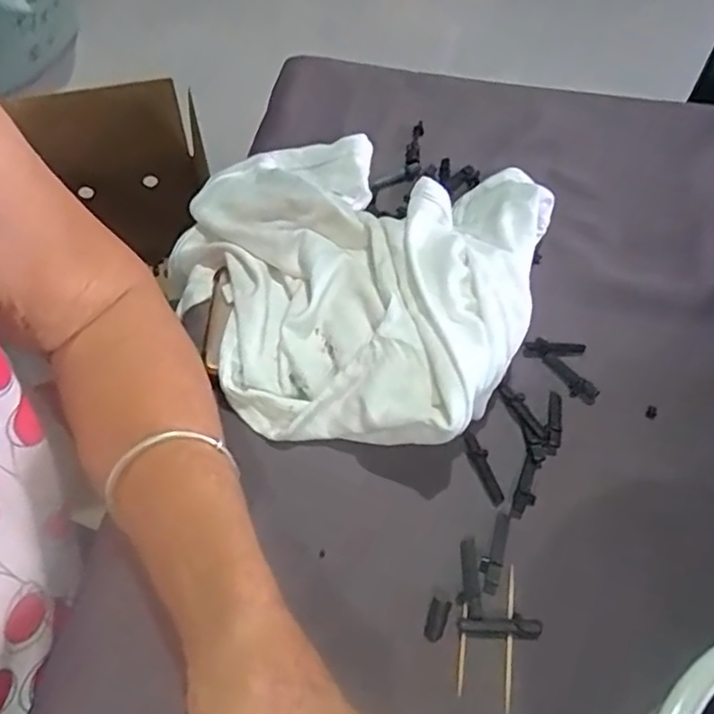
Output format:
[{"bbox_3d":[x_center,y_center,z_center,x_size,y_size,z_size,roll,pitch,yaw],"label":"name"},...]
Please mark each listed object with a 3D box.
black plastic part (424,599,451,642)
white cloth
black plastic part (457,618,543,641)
[{"bbox_3d":[0.035,0.116,0.286,0.009,0.004,0.018,17,58,12],"label":"black plastic part"},{"bbox_3d":[-0.009,-0.058,0.372,0.208,0.058,0.206,14,57,10],"label":"white cloth"},{"bbox_3d":[0.062,0.118,0.284,0.036,0.004,0.008,2,56,2],"label":"black plastic part"}]

